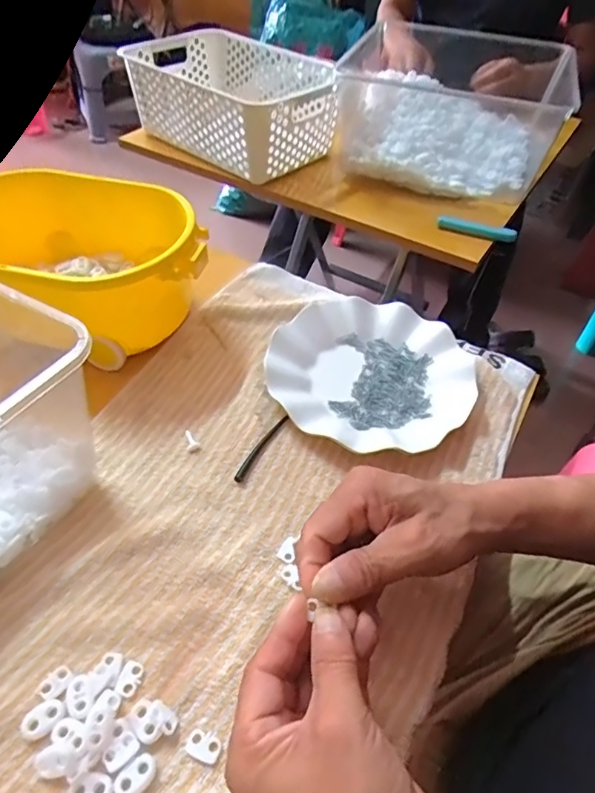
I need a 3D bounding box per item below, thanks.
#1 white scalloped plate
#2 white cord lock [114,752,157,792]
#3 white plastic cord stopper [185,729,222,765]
[{"bbox_3d":[0.067,-0.027,0.468,0.182,0.022,0.176,-1,47,1],"label":"white scalloped plate"},{"bbox_3d":[-0.085,0.201,0.275,0.014,0.006,0.022,35,54,26],"label":"white cord lock"},{"bbox_3d":[-0.052,0.192,0.286,0.019,0.004,0.013,15,50,16],"label":"white plastic cord stopper"}]

